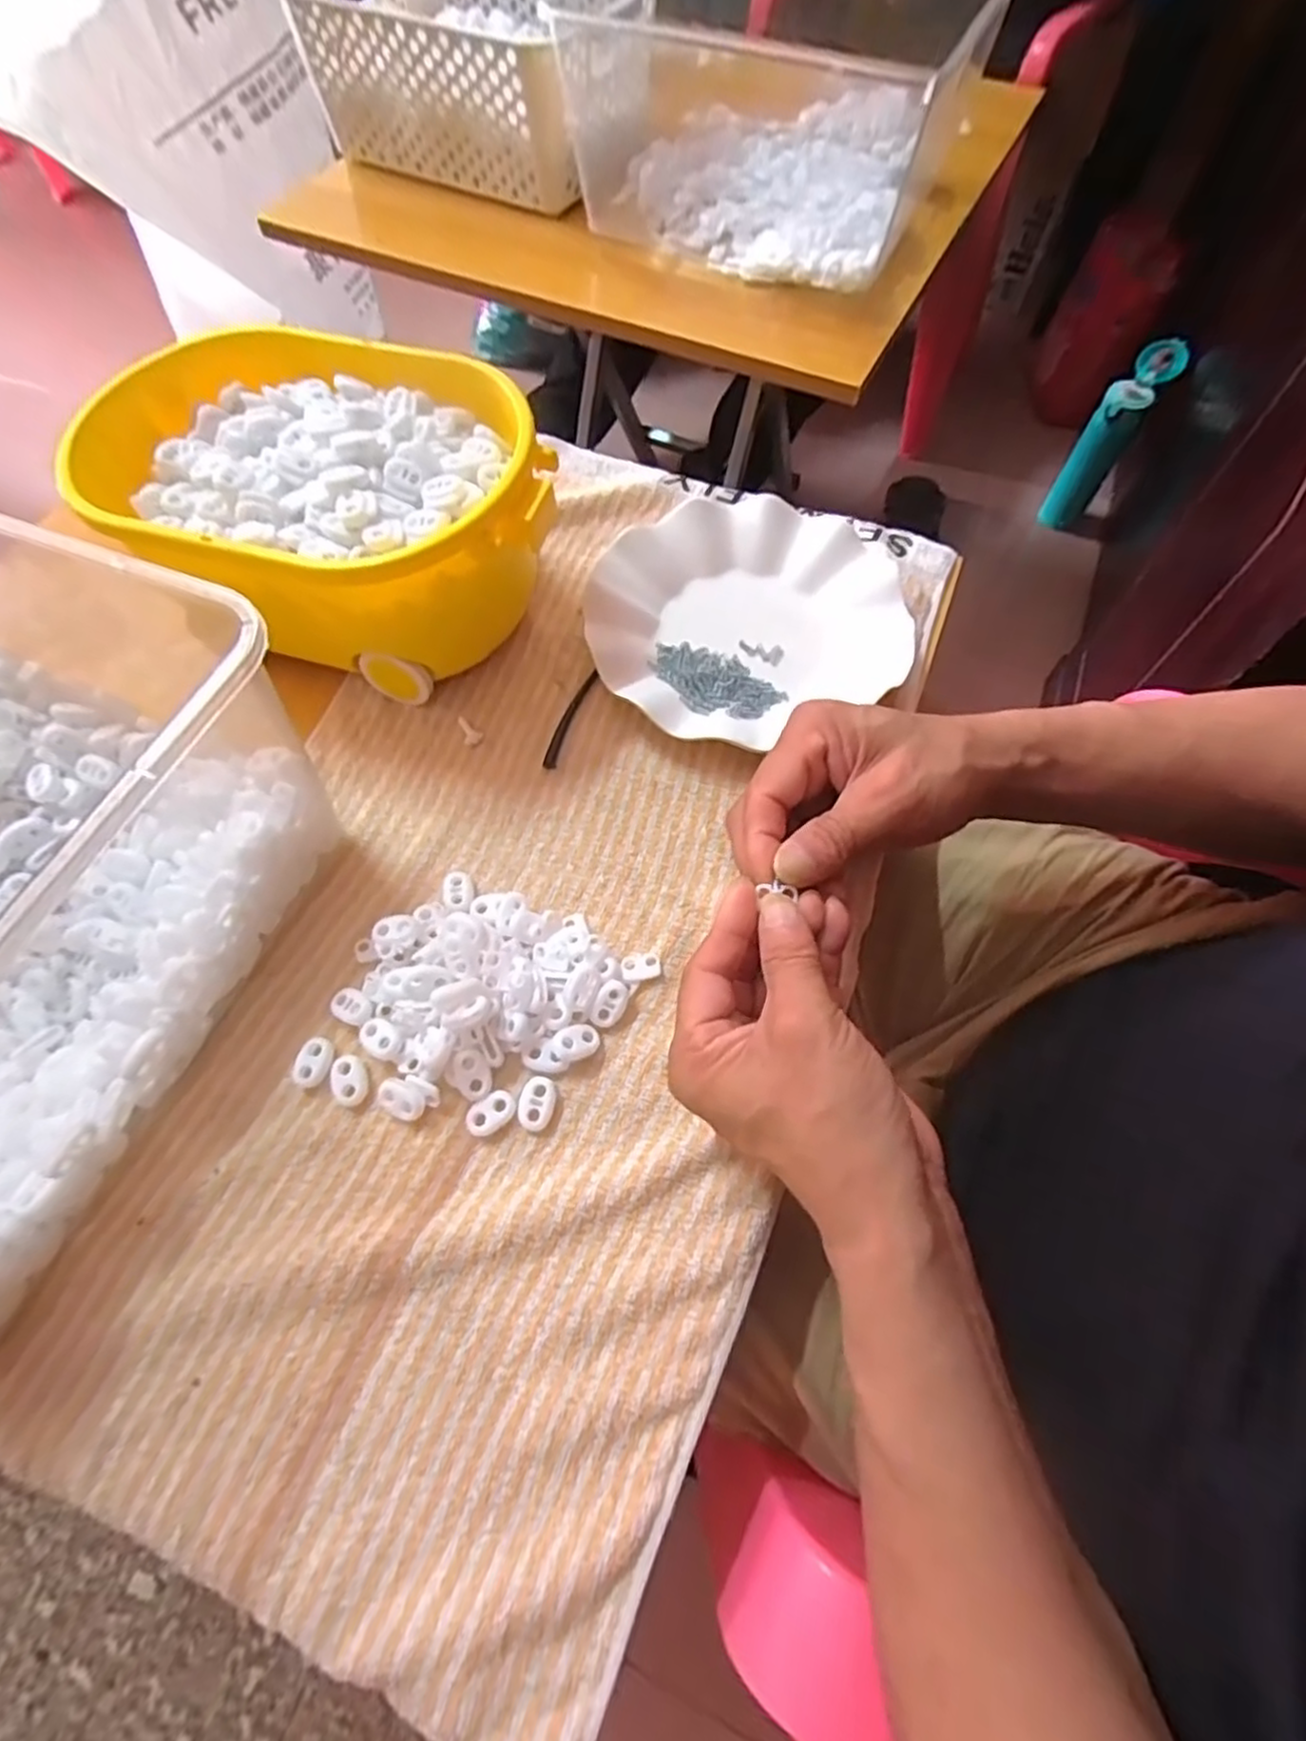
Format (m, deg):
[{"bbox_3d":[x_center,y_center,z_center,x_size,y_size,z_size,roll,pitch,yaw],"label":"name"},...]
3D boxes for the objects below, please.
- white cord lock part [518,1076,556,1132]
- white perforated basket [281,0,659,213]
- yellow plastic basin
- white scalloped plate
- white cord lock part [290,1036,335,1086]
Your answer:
[{"bbox_3d":[-0.051,0.103,0.307,0.015,0.006,0.022,3,65,3],"label":"white cord lock part"},{"bbox_3d":[-0.157,-0.747,0.641,0.299,0.109,0.208,26,68,13],"label":"white perforated basket"},{"bbox_3d":[-0.177,-0.195,0.392,0.262,0.109,0.163,12,66,7],"label":"yellow plastic basin"},{"bbox_3d":[0.053,-0.156,0.412,0.183,0.022,0.176,0,65,1],"label":"white scalloped plate"},{"bbox_3d":[-0.154,0.087,0.315,0.016,0.005,0.022,12,66,7],"label":"white cord lock part"}]

